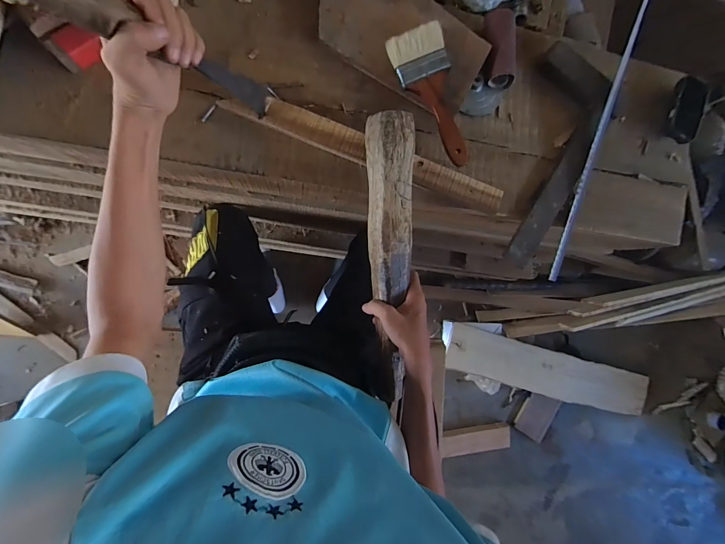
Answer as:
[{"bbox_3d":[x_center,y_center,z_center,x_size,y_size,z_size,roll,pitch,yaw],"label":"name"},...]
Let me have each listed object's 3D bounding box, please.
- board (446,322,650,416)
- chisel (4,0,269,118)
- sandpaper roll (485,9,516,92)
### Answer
[{"bbox_3d":[0.645,0.347,1.120,0.804,0.028,0.155,17,96,-10],"label":"board"},{"bbox_3d":[-0.165,-0.196,0.302,0.036,0.265,0.035,-28,93,18],"label":"chisel"},{"bbox_3d":[0.203,-0.328,0.478,0.038,0.027,0.110,-1,89,-9],"label":"sandpaper roll"}]

